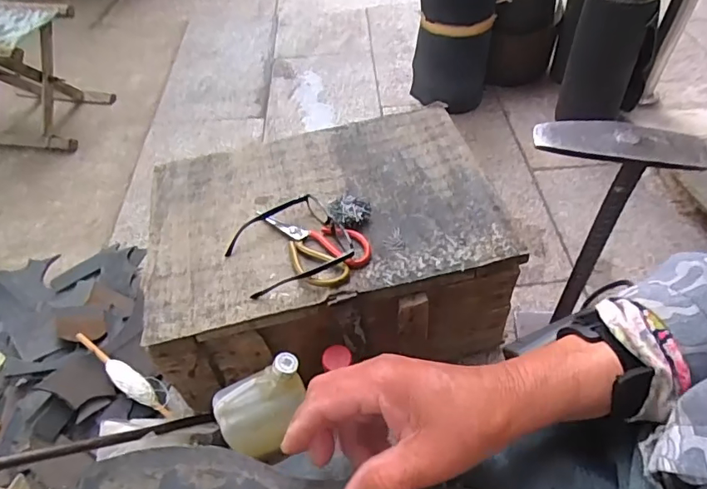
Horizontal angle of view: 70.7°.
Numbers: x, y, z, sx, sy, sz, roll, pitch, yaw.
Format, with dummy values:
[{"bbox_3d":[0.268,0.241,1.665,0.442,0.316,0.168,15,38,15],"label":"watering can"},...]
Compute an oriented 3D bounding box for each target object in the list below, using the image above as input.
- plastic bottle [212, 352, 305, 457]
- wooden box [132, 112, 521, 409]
[{"bbox_3d":[-0.108,0.202,0.639,0.123,0.101,0.068,-34,11,-1],"label":"plastic bottle"},{"bbox_3d":[-0.047,0.007,0.766,0.474,0.191,0.343,-15,50,-8],"label":"wooden box"}]

